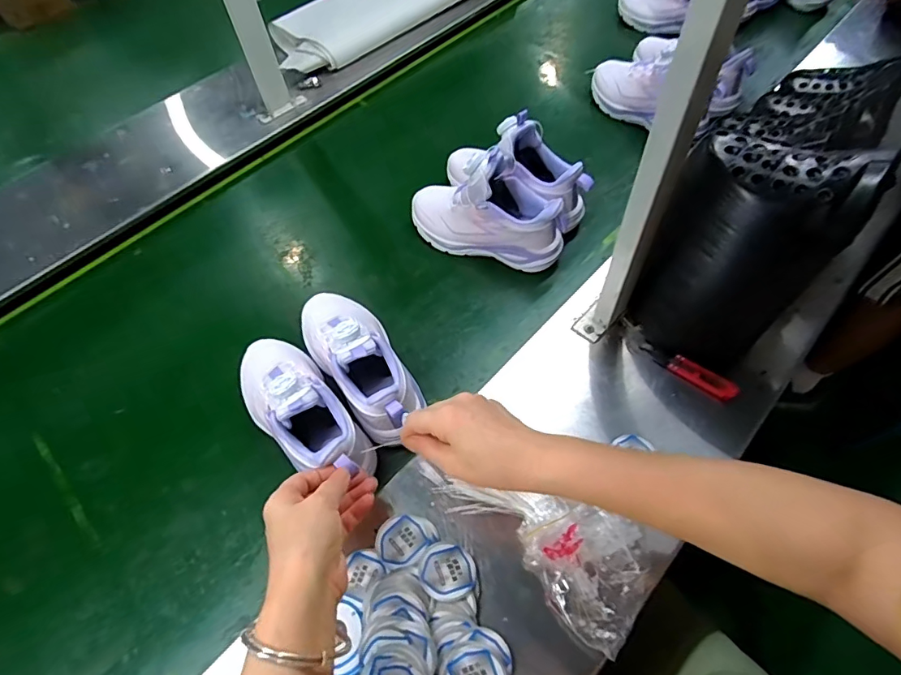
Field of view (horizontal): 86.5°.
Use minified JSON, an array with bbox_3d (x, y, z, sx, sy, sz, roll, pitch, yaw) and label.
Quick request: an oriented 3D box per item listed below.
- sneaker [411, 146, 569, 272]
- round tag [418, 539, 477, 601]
[{"bbox_3d":[0.043,-0.172,0.620,0.215,0.128,0.078,22,63,17],"label":"sneaker"},{"bbox_3d":[-0.003,0.204,0.420,0.048,0.005,0.047,7,42,-6],"label":"round tag"}]

